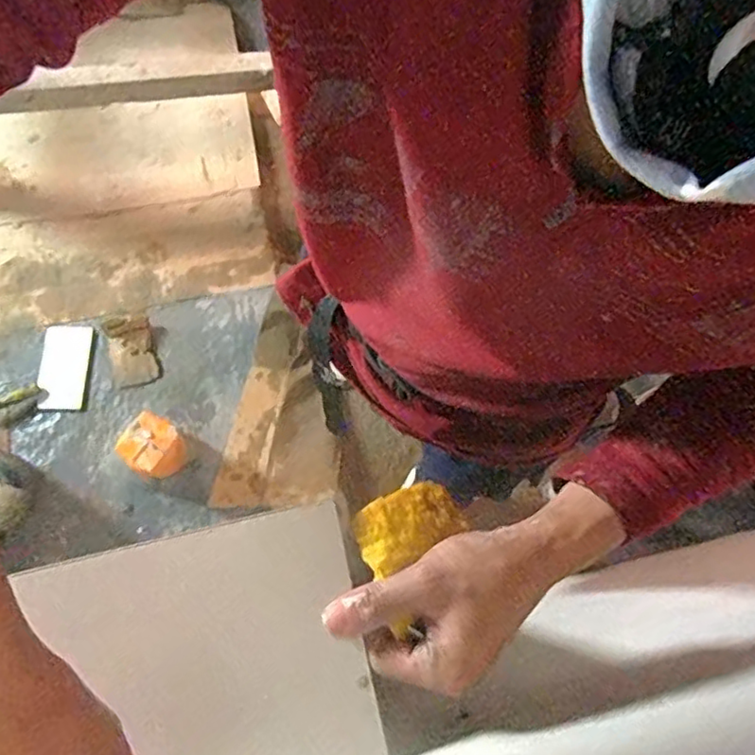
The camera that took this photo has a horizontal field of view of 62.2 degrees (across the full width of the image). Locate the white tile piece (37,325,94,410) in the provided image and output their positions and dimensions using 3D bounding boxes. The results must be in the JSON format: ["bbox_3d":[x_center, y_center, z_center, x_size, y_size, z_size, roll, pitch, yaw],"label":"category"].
[{"bbox_3d":[-0.680,-0.026,1.354,0.102,0.014,0.194,1,72,-2],"label":"white tile piece"}]

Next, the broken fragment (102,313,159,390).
[{"bbox_3d":[-0.536,-0.061,1.362,0.093,0.014,0.165,-16,74,-7],"label":"broken fragment"}]

